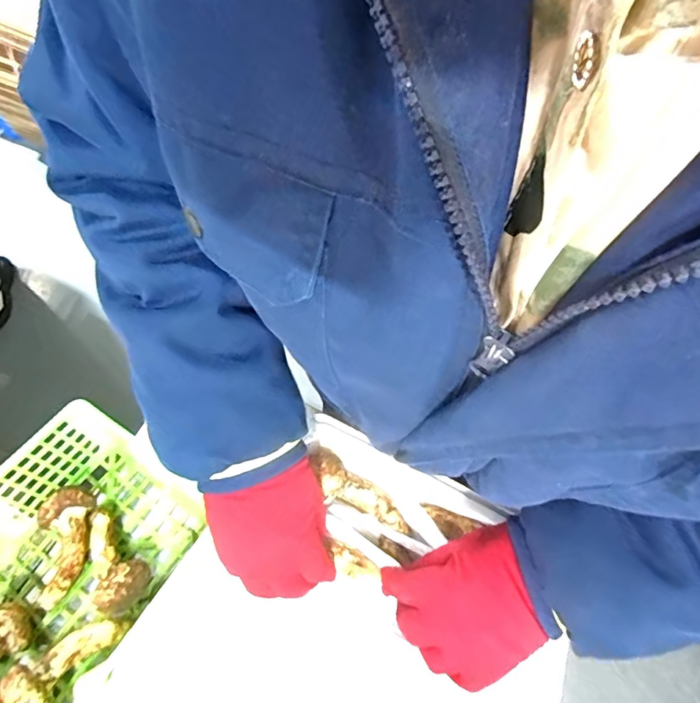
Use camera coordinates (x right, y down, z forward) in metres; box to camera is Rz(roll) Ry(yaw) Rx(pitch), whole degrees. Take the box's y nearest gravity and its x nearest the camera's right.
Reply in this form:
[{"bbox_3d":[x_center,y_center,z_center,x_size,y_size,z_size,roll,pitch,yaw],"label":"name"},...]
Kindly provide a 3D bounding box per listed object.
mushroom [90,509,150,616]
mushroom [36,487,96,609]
[{"bbox_3d":[-0.230,0.199,0.457,0.046,0.036,0.100,-33,57,-18],"label":"mushroom"},{"bbox_3d":[-0.282,0.191,0.464,0.037,0.034,0.110,1,82,-2],"label":"mushroom"}]

